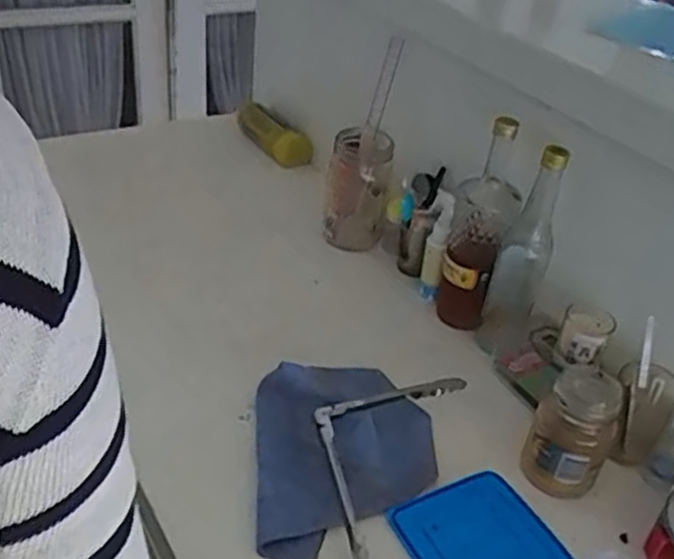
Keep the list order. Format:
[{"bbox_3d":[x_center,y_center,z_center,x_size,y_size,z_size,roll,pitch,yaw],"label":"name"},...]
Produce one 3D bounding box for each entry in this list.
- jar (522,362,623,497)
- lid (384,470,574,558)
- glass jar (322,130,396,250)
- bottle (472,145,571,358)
[{"bbox_3d":[0.244,0.155,0.749,0.071,0.113,0.081,29,41,29],"label":"jar"},{"bbox_3d":[0.138,0.249,0.695,0.134,0.009,0.138,-15,40,-28],"label":"lid"},{"bbox_3d":[0.029,-0.133,1.076,0.086,0.182,0.086,5,35,-3],"label":"glass jar"},{"bbox_3d":[0.216,-0.027,0.852,0.056,0.262,0.072,15,36,12],"label":"bottle"}]

